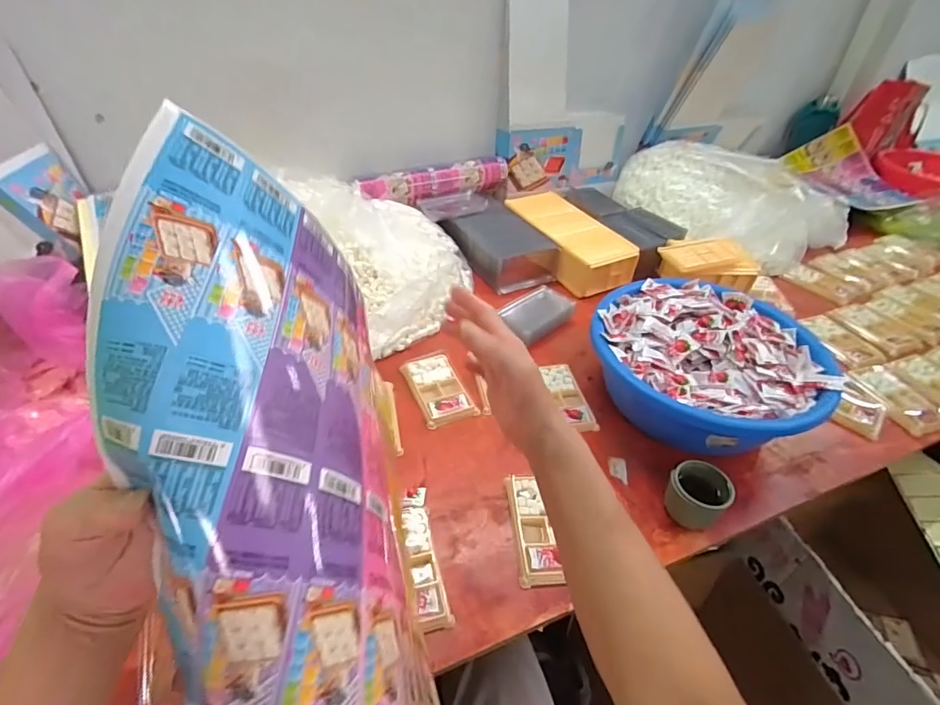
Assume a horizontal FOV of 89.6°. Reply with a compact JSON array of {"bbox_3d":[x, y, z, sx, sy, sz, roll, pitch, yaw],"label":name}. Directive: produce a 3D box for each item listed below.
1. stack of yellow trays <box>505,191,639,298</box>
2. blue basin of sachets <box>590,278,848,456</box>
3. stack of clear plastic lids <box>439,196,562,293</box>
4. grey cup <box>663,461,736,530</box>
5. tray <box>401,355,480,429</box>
[{"bbox_3d":[0.211,-0.255,1.041,0.142,0.089,0.317,-18,45,-22],"label":"stack of yellow trays"},{"bbox_3d":[0.335,0.017,0.706,0.308,0.125,0.281,2,41,-1],"label":"blue basin of sachets"},{"bbox_3d":[0.060,-0.229,1.012,0.139,0.089,0.230,-23,47,-26],"label":"stack of clear plastic lids"},{"bbox_3d":[0.275,0.177,0.580,0.065,0.066,0.057,32,49,29],"label":"grey cup"},{"bbox_3d":[-0.052,0.054,0.736,0.079,0.017,0.138,-16,45,-20],"label":"tray"}]

